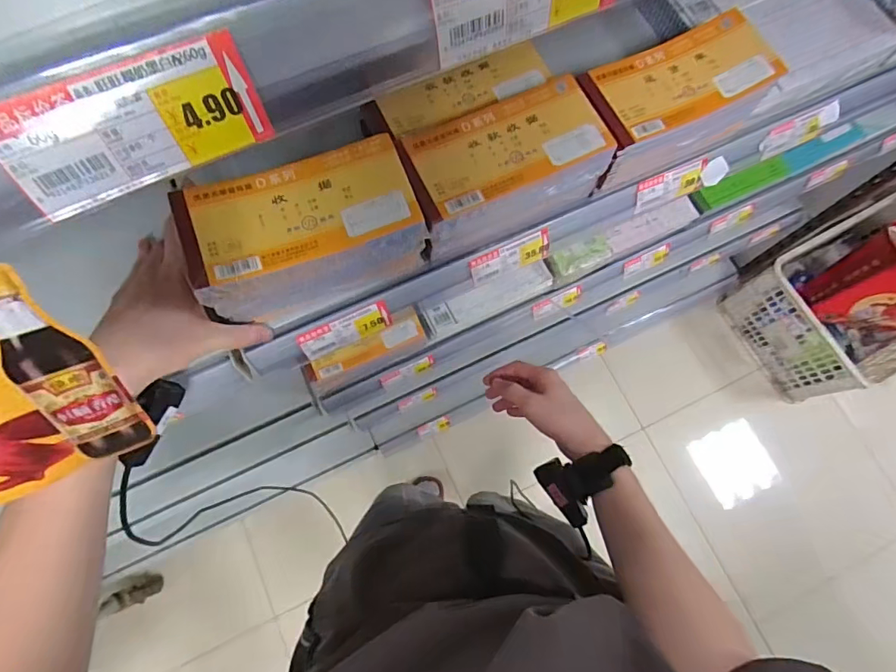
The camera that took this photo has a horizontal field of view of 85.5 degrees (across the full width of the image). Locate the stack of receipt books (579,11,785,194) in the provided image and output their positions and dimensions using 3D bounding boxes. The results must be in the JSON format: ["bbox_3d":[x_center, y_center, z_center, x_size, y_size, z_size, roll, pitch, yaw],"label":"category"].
[{"bbox_3d":[0.209,-0.226,0.468,0.174,0.073,0.091,-26,77,-8],"label":"stack of receipt books"}]

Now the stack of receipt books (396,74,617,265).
[{"bbox_3d":[0.047,-0.150,0.445,0.181,0.081,0.088,-26,77,-8],"label":"stack of receipt books"}]

